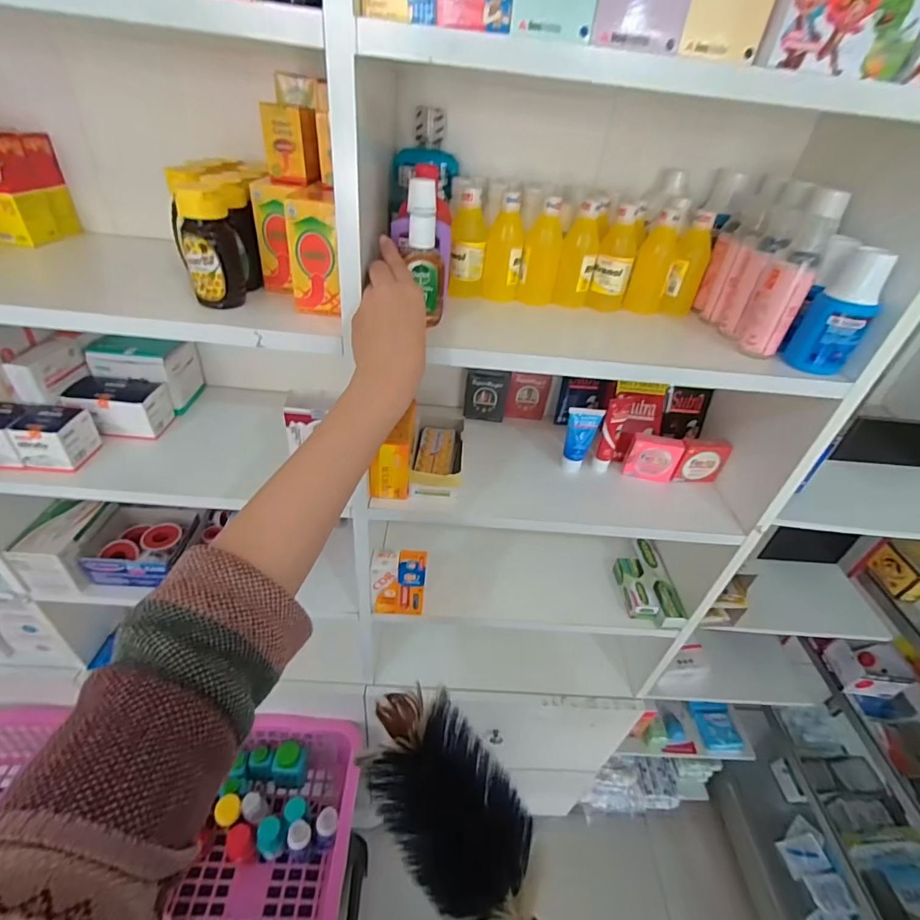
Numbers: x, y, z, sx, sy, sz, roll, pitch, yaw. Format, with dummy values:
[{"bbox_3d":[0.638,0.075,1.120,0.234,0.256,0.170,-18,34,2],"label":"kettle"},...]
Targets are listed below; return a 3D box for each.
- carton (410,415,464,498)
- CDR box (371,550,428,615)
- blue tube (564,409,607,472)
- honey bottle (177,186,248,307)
[{"bbox_3d":[-0.030,-0.016,0.624,0.065,0.044,0.145,5,37,-2],"label":"carton"},{"bbox_3d":[-0.089,0.178,0.667,0.076,0.099,0.039,3,37,-5],"label":"CDR box"},{"bbox_3d":[0.168,-0.026,0.638,0.047,0.094,0.027,-6,31,-16],"label":"blue tube"},{"bbox_3d":[-0.230,-0.197,0.431,0.048,0.097,0.043,-12,41,-22],"label":"honey bottle"}]

